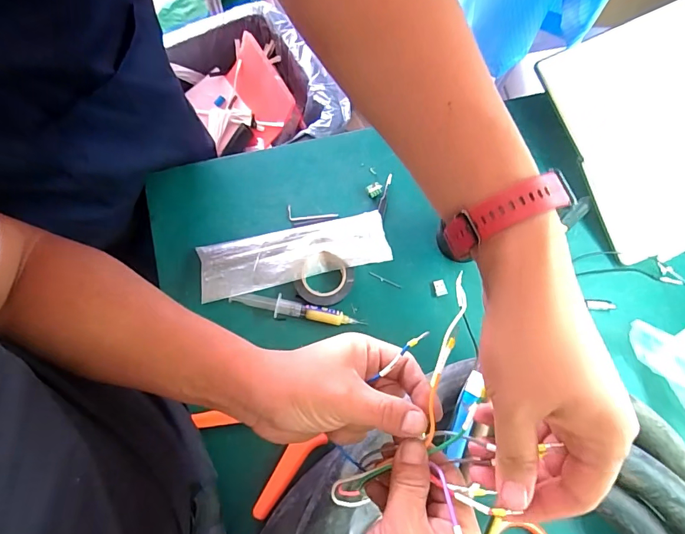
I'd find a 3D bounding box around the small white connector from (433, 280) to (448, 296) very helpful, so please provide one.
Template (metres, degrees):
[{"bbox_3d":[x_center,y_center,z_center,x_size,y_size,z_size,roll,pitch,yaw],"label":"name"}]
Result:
[{"bbox_3d":[0.119,0.026,0.498,0.014,0.005,0.019,-9,76,-4],"label":"small white connector"}]

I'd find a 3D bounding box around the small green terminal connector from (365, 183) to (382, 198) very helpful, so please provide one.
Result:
[{"bbox_3d":[0.041,-0.098,0.522,0.018,0.009,0.016,-32,79,-9],"label":"small green terminal connector"}]

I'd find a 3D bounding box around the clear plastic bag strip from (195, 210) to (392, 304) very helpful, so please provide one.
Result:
[{"bbox_3d":[-0.057,-0.016,0.487,0.220,0.013,0.072,-13,62,-4],"label":"clear plastic bag strip"}]

